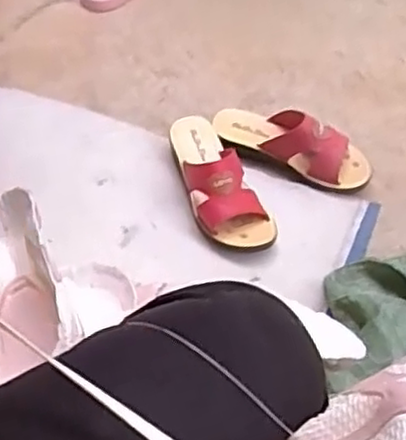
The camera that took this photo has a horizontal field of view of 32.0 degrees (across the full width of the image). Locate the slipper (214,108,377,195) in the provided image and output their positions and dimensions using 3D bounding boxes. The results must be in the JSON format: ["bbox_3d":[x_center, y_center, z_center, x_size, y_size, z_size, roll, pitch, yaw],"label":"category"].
[{"bbox_3d":[0.124,-0.108,0.990,0.227,0.079,0.077,22,59,16],"label":"slipper"}]

